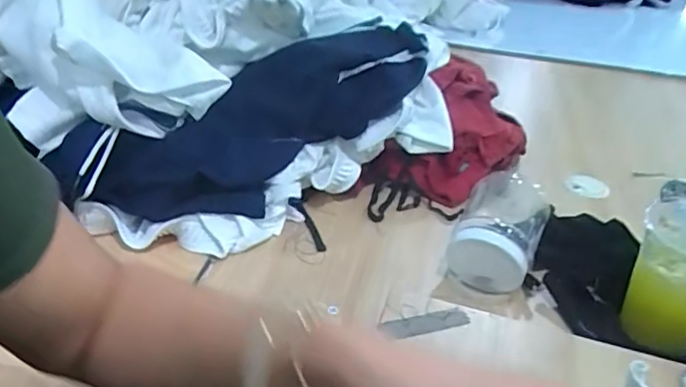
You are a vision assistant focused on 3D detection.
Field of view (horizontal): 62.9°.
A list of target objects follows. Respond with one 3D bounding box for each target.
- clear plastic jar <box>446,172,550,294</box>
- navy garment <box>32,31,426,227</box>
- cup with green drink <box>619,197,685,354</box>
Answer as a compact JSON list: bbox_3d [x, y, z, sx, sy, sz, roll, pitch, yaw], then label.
[{"bbox_3d":[0.194,0.040,0.692,0.099,0.090,0.142,15,35,15],"label":"clear plastic jar"},{"bbox_3d":[-0.095,-0.106,0.760,0.486,0.146,0.164,-22,42,-34],"label":"navy garment"},{"bbox_3d":[0.359,0.091,0.600,0.100,0.143,0.084,15,35,15],"label":"cup with green drink"}]

